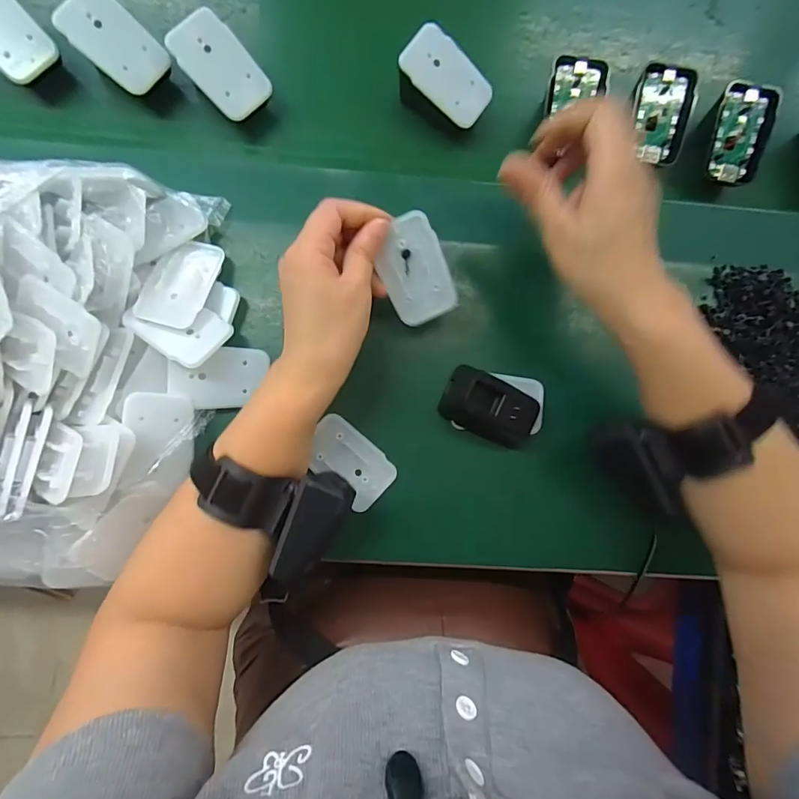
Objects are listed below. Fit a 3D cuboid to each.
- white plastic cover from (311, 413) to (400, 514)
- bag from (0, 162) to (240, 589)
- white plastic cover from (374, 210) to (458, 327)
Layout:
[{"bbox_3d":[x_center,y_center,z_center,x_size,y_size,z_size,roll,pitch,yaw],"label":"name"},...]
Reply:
[{"bbox_3d":[-0.037,0.046,0.333,0.068,0.005,0.042,43,84,0],"label":"white plastic cover"},{"bbox_3d":[-0.286,-0.024,0.273,0.333,0.079,0.279,5,85,-4],"label":"bag"},{"bbox_3d":[0.011,-0.088,0.309,0.043,0.004,0.070,-22,106,7],"label":"white plastic cover"}]

